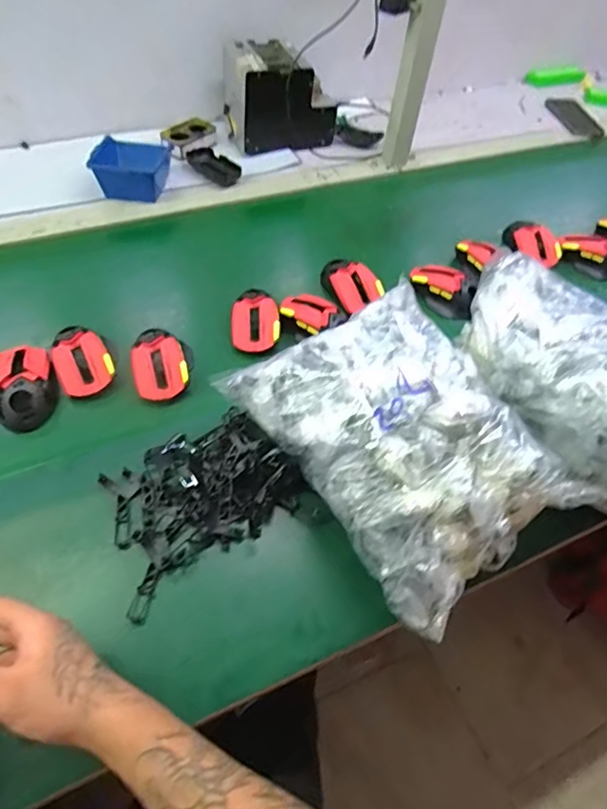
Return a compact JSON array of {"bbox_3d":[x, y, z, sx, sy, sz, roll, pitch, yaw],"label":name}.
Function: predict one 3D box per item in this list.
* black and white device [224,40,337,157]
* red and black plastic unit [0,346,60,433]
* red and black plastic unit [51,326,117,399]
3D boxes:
[{"bbox_3d":[-0.042,-0.570,0.963,0.188,0.145,0.116,-16,57,-17],"label":"black and white device"},{"bbox_3d":[-0.334,-0.023,0.624,0.074,0.038,0.109,-8,55,-12],"label":"red and black plastic unit"},{"bbox_3d":[-0.277,-0.055,0.652,0.068,0.036,0.096,-22,59,-20],"label":"red and black plastic unit"}]

